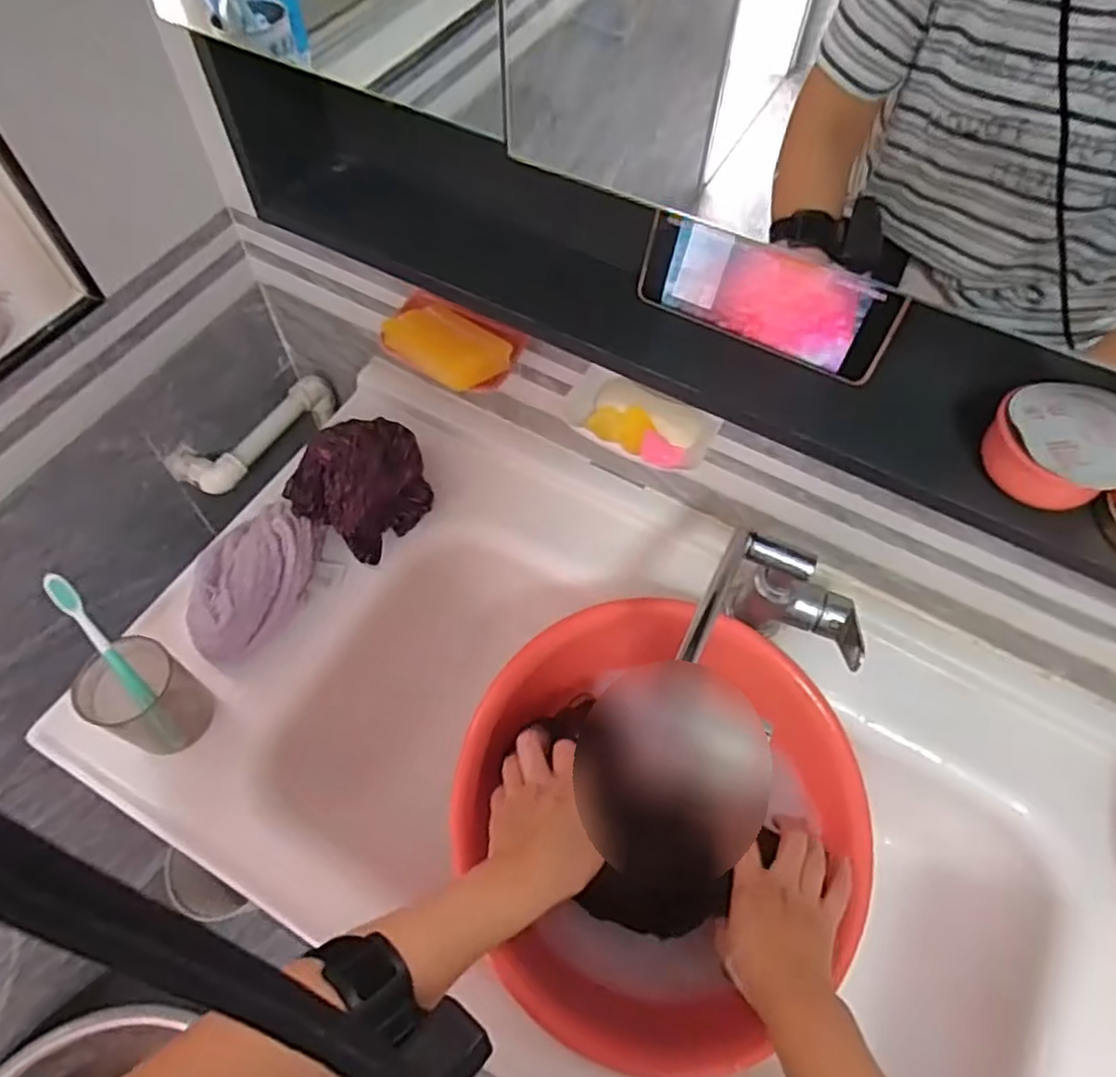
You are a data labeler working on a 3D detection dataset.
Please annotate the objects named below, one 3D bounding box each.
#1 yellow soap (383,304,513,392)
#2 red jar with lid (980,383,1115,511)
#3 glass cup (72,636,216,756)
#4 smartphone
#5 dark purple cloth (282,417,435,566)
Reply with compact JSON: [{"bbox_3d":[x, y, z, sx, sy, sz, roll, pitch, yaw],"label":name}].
[{"bbox_3d":[-0.102,-0.180,0.678,0.117,0.026,0.061,30,62,15],"label":"yellow soap"},{"bbox_3d":[0.297,-0.053,0.427,0.079,0.044,0.067,8,59,2],"label":"red jar with lid"},{"bbox_3d":[-0.356,0.133,0.615,0.083,0.094,0.074,24,61,12],"label":"glass cup"},{"bbox_3d":[0.135,-0.158,0.478,0.167,0.068,0.008,27,46,14],"label":"smartphone"},{"bbox_3d":[-0.203,-0.062,0.750,0.127,0.081,0.136,29,62,14],"label":"dark purple cloth"}]

